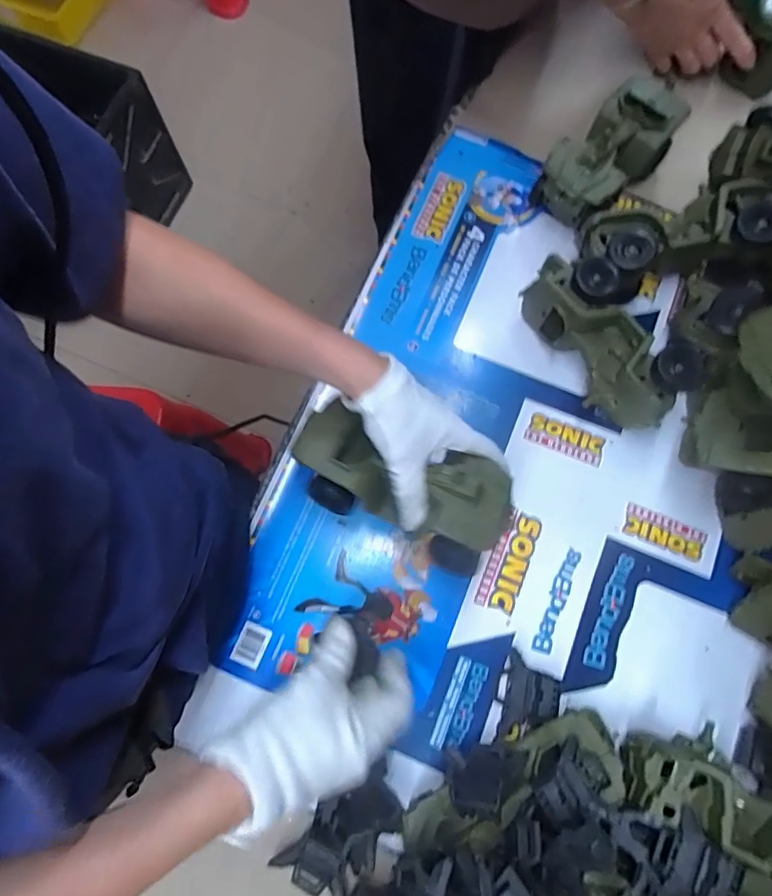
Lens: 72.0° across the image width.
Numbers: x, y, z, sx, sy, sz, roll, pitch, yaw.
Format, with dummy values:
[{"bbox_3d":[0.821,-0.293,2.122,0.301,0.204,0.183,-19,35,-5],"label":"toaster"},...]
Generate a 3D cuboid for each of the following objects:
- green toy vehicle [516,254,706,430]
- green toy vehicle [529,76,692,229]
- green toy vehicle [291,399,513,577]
[{"bbox_3d":[0.212,-0.105,0.522,0.094,0.080,0.186,-25,76,-5],"label":"green toy vehicle"},{"bbox_3d":[0.243,-0.317,0.581,0.081,0.078,0.175,42,80,11],"label":"green toy vehicle"},{"bbox_3d":[0.013,0.029,0.430,0.173,0.053,0.086,21,76,12],"label":"green toy vehicle"}]

